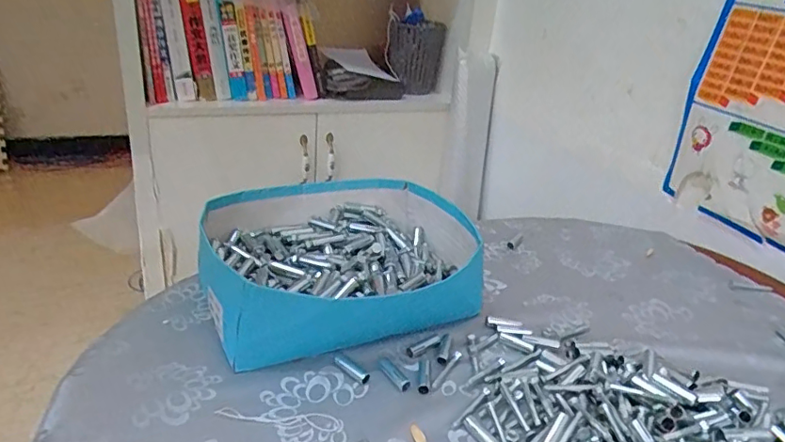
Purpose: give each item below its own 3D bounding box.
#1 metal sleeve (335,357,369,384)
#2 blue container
[{"bbox_3d":[-0.039,0.142,0.522,0.040,0.009,0.010,21,29,31],"label":"metal sleeve"},{"bbox_3d":[-0.055,0.044,0.630,0.298,0.088,0.264,-5,27,-21],"label":"blue container"}]

